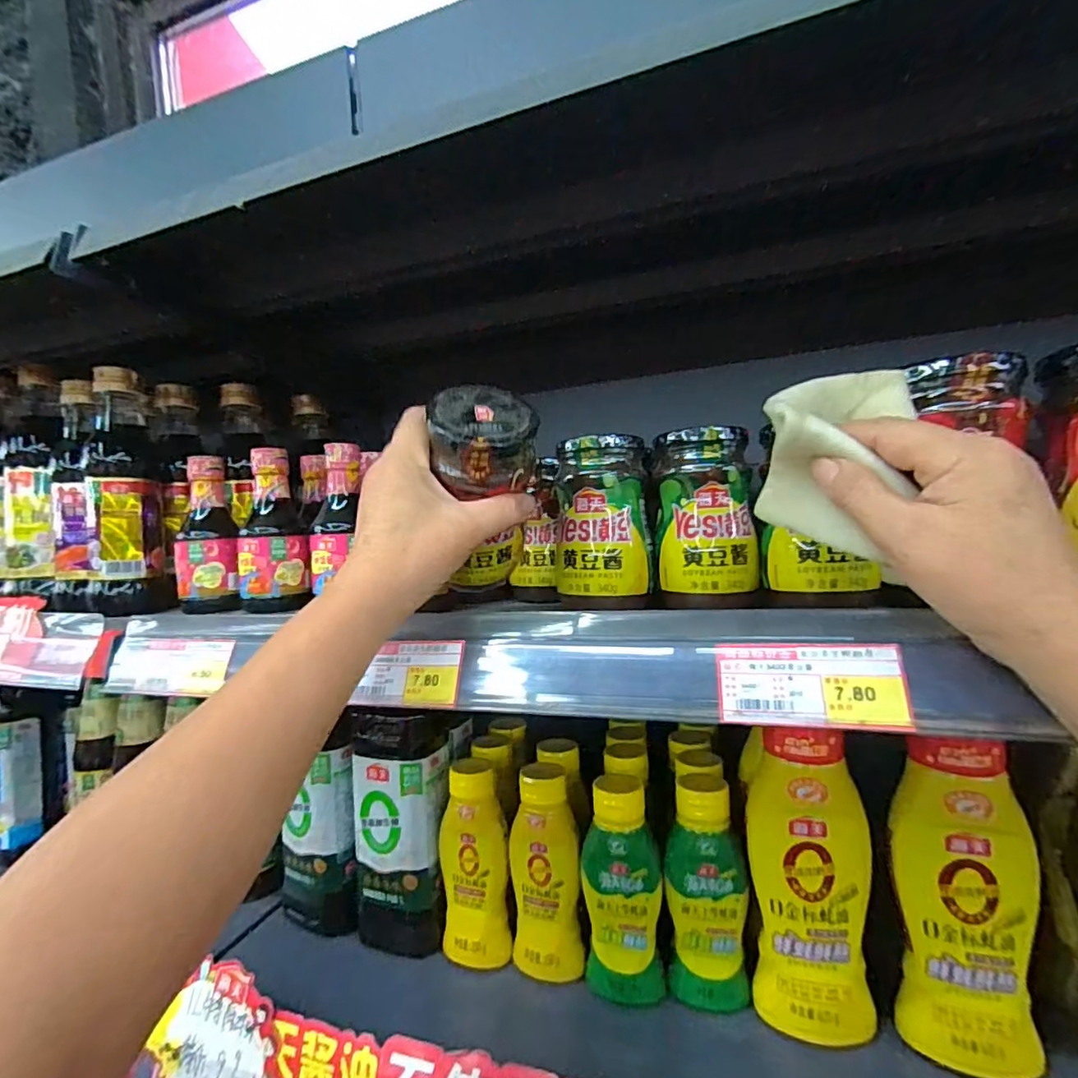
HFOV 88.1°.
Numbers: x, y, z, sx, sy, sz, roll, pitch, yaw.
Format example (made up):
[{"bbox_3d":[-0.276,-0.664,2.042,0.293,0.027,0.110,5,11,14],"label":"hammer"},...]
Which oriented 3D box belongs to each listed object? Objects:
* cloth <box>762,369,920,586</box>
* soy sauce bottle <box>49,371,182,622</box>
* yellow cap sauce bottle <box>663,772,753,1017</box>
[{"bbox_3d":[0.143,-0.036,0.271,0.063,0.087,0.042,-2,4,28],"label":"cloth"},{"bbox_3d":[-0.421,-0.044,0.544,0.093,0.219,0.102,-7,5,-42],"label":"soy sauce bottle"},{"bbox_3d":[0.126,0.262,0.420,0.057,0.153,0.045,-3,4,18],"label":"yellow cap sauce bottle"}]

